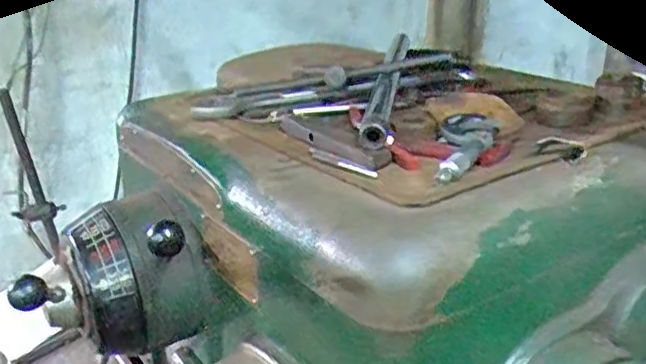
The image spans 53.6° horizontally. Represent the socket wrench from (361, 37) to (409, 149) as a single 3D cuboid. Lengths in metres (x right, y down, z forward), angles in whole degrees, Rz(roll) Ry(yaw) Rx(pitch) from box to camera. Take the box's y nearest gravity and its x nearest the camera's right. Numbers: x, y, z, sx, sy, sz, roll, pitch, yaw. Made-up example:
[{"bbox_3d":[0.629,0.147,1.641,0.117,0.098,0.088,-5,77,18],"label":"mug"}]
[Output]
[{"bbox_3d":[0.077,-0.117,0.732,0.024,0.031,0.393,3,22,10],"label":"socket wrench"}]

